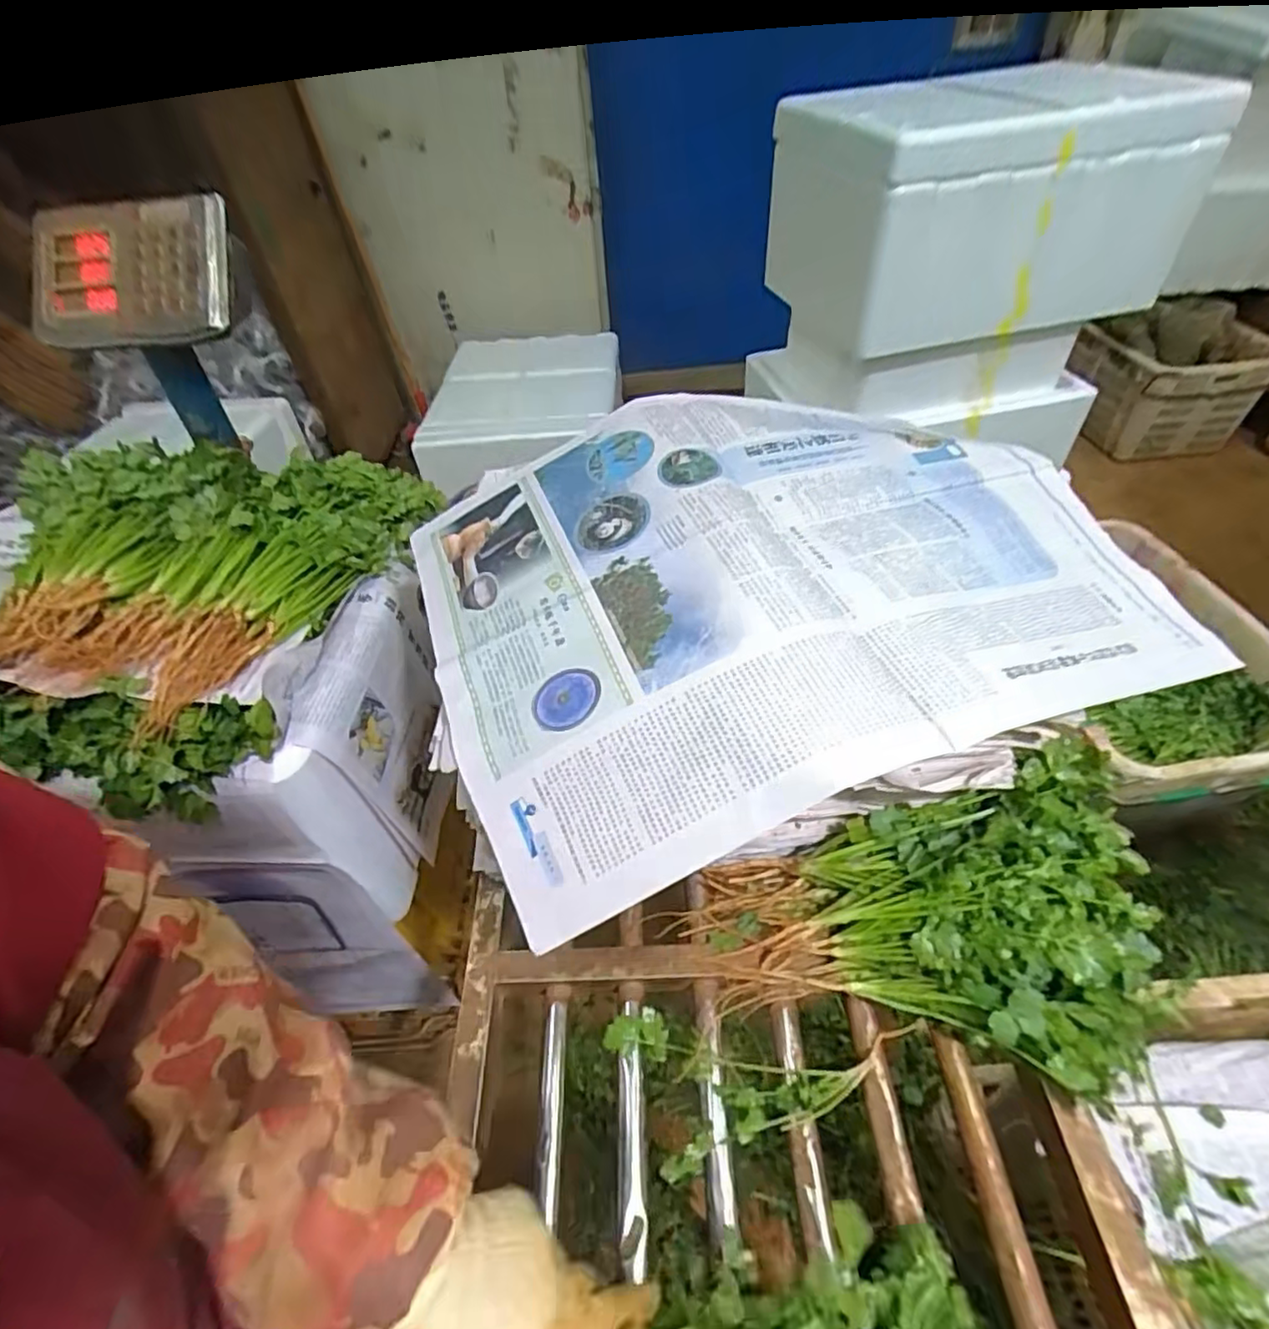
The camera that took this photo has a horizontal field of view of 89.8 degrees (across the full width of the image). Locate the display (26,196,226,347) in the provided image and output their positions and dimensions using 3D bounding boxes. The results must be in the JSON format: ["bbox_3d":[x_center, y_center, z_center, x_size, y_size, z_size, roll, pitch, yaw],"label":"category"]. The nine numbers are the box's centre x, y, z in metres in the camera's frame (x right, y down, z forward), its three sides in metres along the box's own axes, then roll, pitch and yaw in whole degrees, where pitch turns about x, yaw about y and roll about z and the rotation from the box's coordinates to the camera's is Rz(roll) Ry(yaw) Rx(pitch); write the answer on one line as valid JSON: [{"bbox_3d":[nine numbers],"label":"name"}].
[{"bbox_3d":[-0.592,-0.455,0.743,0.261,0.029,0.163,-6,90,7],"label":"display"}]

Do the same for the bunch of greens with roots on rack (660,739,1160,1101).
[{"bbox_3d":[0.229,0.200,0.466,0.347,0.092,0.205,-12,48,-5],"label":"bunch of greens with roots on rack"}]

